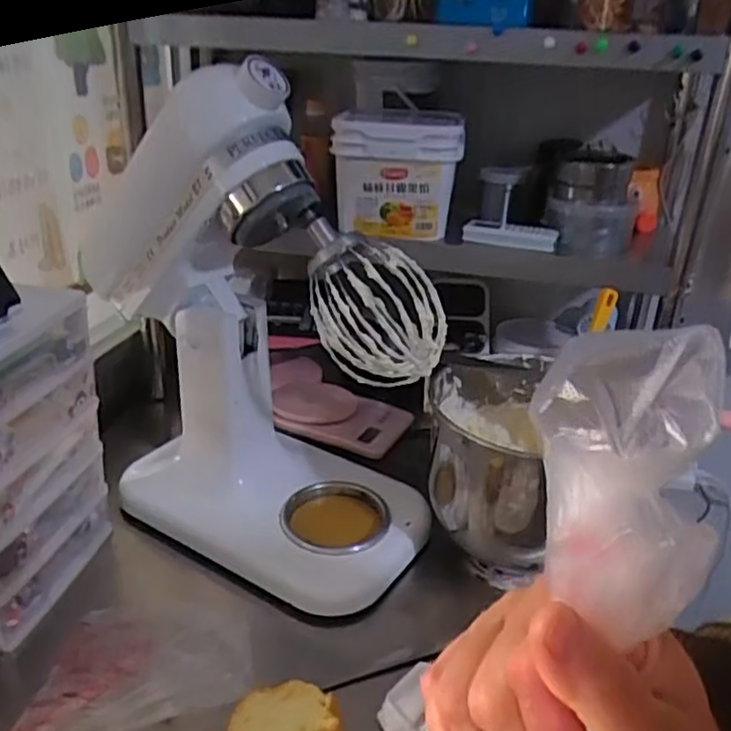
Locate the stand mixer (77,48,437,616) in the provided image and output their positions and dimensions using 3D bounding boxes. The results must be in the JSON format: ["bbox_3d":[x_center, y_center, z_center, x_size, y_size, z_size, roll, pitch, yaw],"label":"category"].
[{"bbox_3d":[-0.106,-0.036,0.755,0.365,0.488,0.200,18,30,29],"label":"stand mixer"}]

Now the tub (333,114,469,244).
[{"bbox_3d":[0.043,-0.256,0.920,0.171,0.144,0.127,3,26,0],"label":"tub"}]

